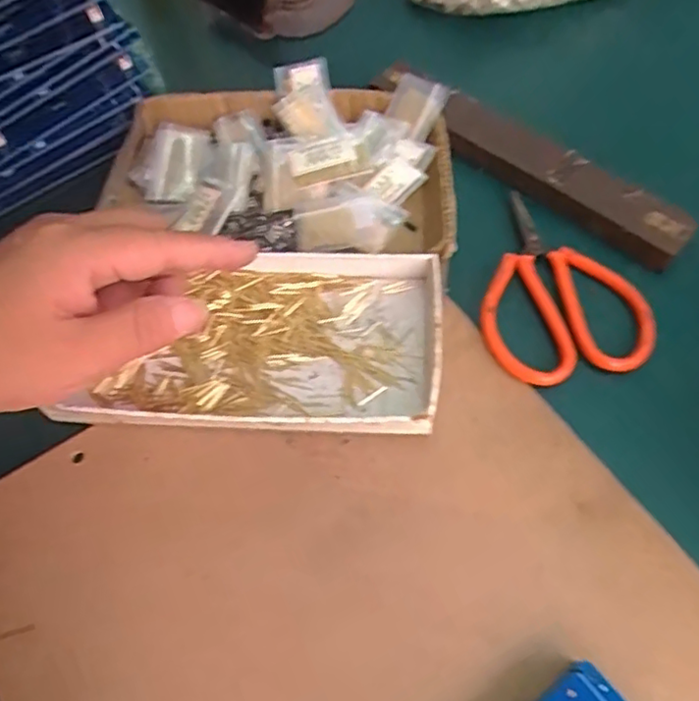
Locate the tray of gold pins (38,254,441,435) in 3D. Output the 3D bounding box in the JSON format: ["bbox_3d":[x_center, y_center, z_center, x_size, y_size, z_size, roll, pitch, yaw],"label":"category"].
[{"bbox_3d":[-0.044,-0.006,0.312,0.170,0.023,0.096,0,61,4],"label":"tray of gold pins"}]

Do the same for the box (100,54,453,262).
[{"bbox_3d":[-0.040,-0.112,0.361,0.203,0.029,0.110,9,62,9],"label":"box"}]

